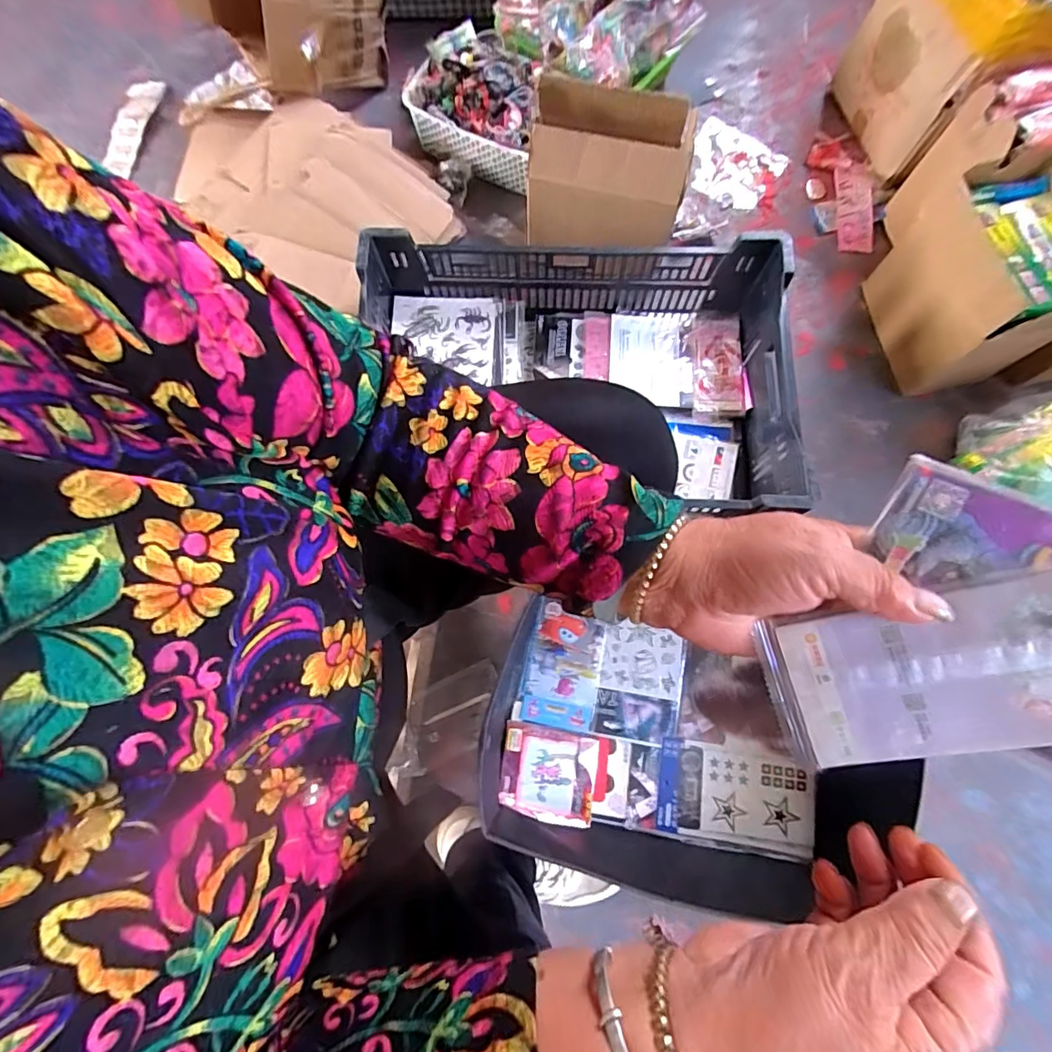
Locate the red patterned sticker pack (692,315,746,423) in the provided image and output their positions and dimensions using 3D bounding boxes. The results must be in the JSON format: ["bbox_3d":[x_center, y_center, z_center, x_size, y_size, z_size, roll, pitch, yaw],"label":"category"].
[{"bbox_3d":[0.300,-0.253,0.788,0.073,0.017,0.183,5,77,1],"label":"red patterned sticker pack"}]

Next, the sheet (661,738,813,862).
[{"bbox_3d":[0.271,0.350,0.653,0.190,0.009,0.120,6,81,5],"label":"sheet"}]

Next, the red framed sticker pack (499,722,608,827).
[{"bbox_3d":[0.036,0.327,0.665,0.136,0.011,0.106,9,77,2],"label":"red framed sticker pack"}]

